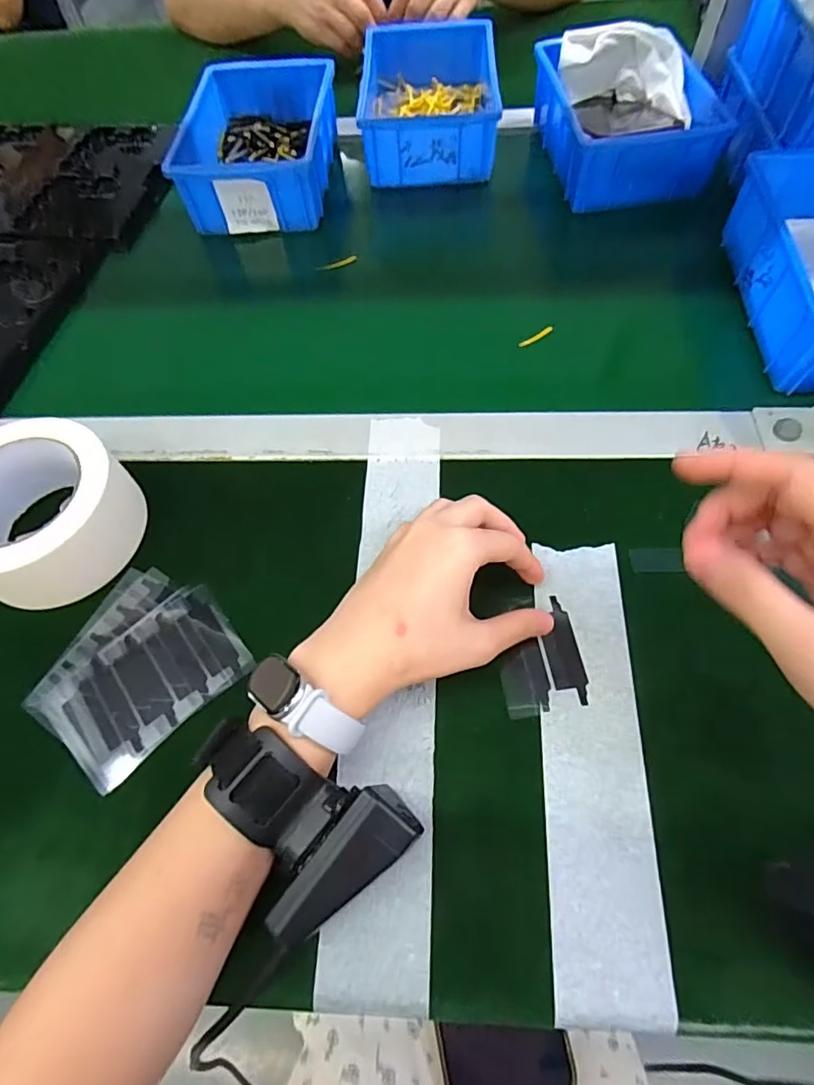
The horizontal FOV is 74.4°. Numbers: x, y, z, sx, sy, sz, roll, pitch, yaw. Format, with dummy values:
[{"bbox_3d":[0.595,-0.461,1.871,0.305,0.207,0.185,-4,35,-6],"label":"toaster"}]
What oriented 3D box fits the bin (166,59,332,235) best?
[{"bbox_3d":[-0.149,-0.423,0.560,0.137,0.055,0.224,1,62,4],"label":"bin"}]

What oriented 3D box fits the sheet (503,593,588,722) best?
[{"bbox_3d":[0.075,0.064,0.310,0.046,0.004,0.068,-8,61,0],"label":"sheet"}]

